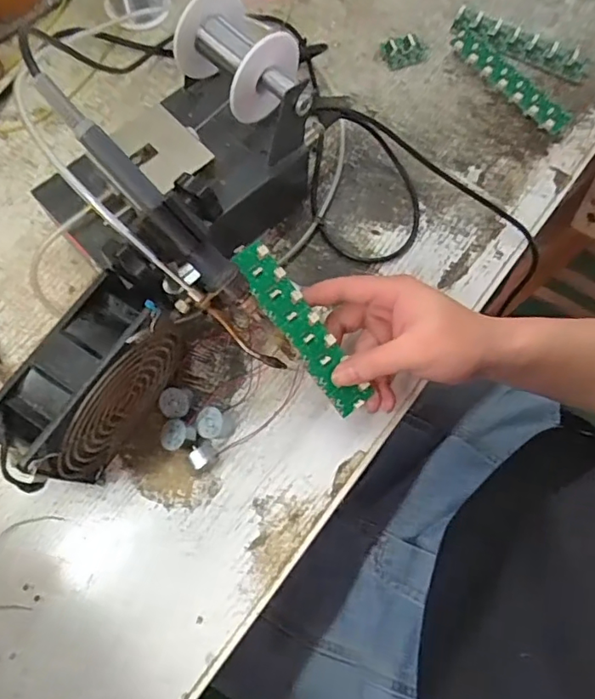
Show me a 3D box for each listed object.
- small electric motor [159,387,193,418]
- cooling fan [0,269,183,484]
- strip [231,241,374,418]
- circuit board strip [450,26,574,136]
[{"bbox_3d":[-0.093,0.042,0.410,0.025,0.020,0.021,4,73,-1],"label":"small electric motor"},{"bbox_3d":[-0.131,0.028,0.356,0.050,0.118,0.126,30,73,7],"label":"cooling fan"},{"bbox_3d":[0.003,-0.015,0.377,0.028,0.007,0.137,-35,92,-11],"label":"strip"},{"bbox_3d":[0.202,-0.257,0.507,0.031,0.013,0.138,-40,78,-12],"label":"circuit board strip"}]

